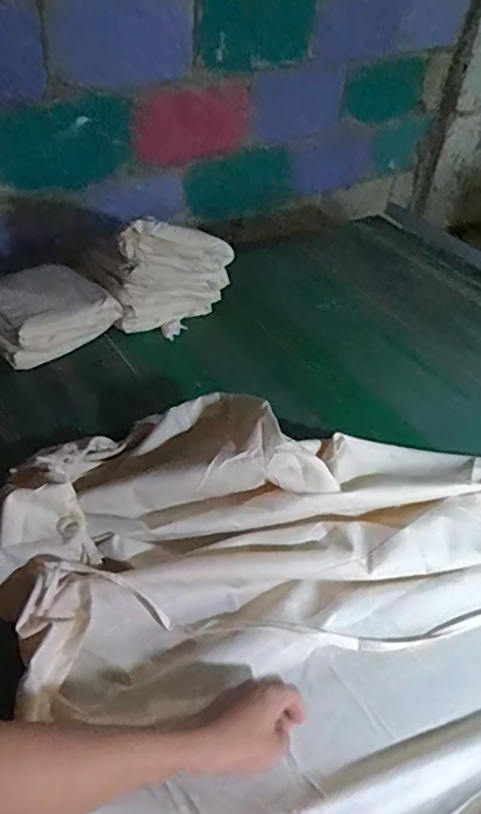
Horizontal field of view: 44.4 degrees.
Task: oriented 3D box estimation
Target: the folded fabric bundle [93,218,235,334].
[{"bbox_3d":[-0.126,-0.228,1.046,0.214,0.180,0.067,-3,44,-11],"label":"folded fabric bundle"}]

